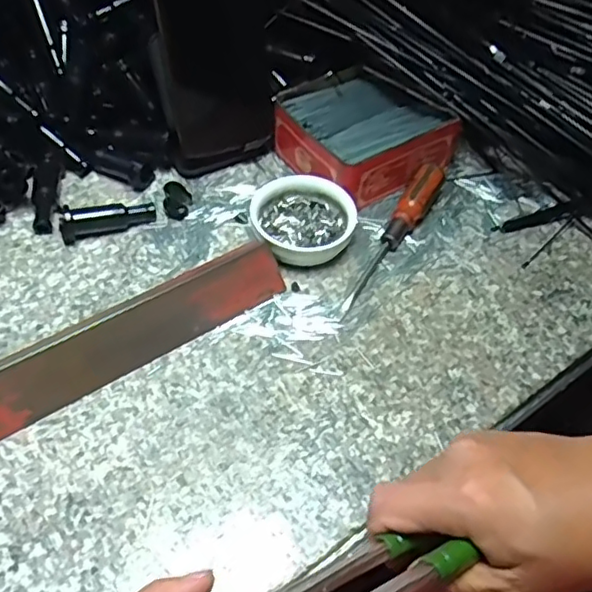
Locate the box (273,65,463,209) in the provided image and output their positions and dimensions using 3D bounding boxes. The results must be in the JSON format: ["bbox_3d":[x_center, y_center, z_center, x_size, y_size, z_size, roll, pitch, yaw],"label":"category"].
[{"bbox_3d":[0.049,-0.128,0.491,0.117,0.042,0.110,-27,59,-23],"label":"box"}]

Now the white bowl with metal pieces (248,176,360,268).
[{"bbox_3d":[0.005,-0.052,0.441,0.072,0.027,0.067,2,52,-3],"label":"white bowl with metal pieces"}]

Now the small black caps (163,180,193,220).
[{"bbox_3d":[-0.086,-0.070,0.455,0.018,0.020,0.023,-3,52,-7],"label":"small black caps"}]

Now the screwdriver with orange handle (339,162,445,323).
[{"bbox_3d":[0.069,-0.043,0.441,0.020,0.025,0.147,27,54,15],"label":"screwdriver with orange handle"}]

